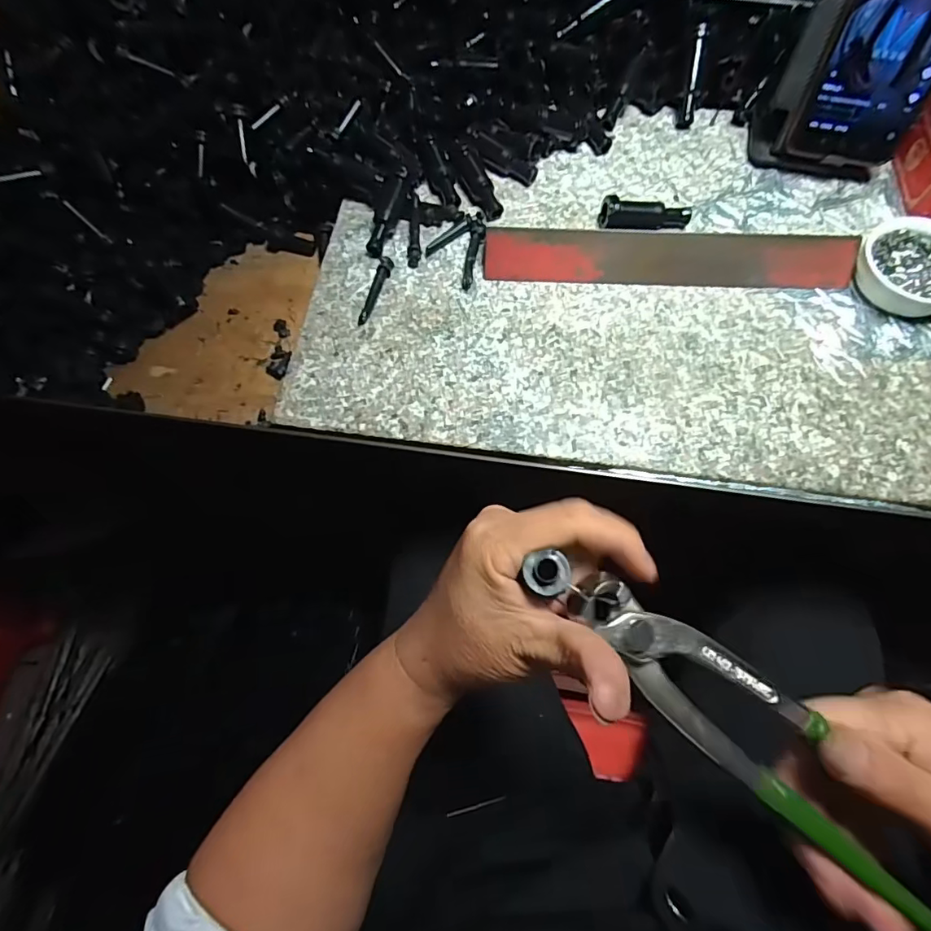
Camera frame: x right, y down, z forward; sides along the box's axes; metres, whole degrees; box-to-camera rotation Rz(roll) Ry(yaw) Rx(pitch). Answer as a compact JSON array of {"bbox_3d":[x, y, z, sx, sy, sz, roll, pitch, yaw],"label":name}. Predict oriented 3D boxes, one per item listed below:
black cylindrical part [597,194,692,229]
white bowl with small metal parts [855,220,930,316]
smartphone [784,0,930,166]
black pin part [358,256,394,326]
[{"bbox_3d":[0.136,-0.187,0.388,0.067,0.025,0.021,-3,67,1],"label":"black cylindrical part"},{"bbox_3d":[0.305,-0.134,0.353,0.062,0.026,0.071,-39,71,-13],"label":"white bowl with small metal parts"},{"bbox_3d":[0.291,-0.296,0.339,0.078,0.164,0.010,13,44,7],"label":"smartphone"},{"bbox_3d":[-0.065,-0.129,0.376,0.010,0.007,0.060,14,68,8],"label":"black pin part"}]

